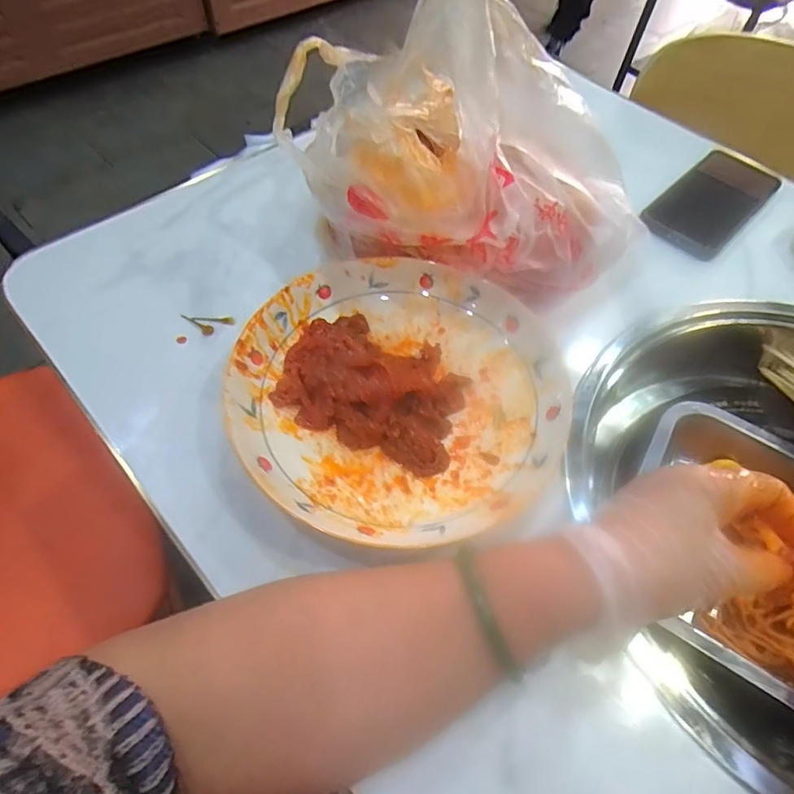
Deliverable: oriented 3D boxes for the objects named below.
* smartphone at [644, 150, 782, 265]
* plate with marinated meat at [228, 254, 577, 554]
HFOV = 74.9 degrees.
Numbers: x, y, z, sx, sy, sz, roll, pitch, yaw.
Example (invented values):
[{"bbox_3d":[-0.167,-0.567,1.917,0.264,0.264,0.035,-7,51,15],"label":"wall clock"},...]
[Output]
[{"bbox_3d":[0.325,-0.203,0.533,0.081,0.010,0.181,40,64,20],"label":"smartphone"},{"bbox_3d":[0.003,-0.002,0.368,0.222,0.042,0.220,2,58,-3],"label":"plate with marinated meat"}]

